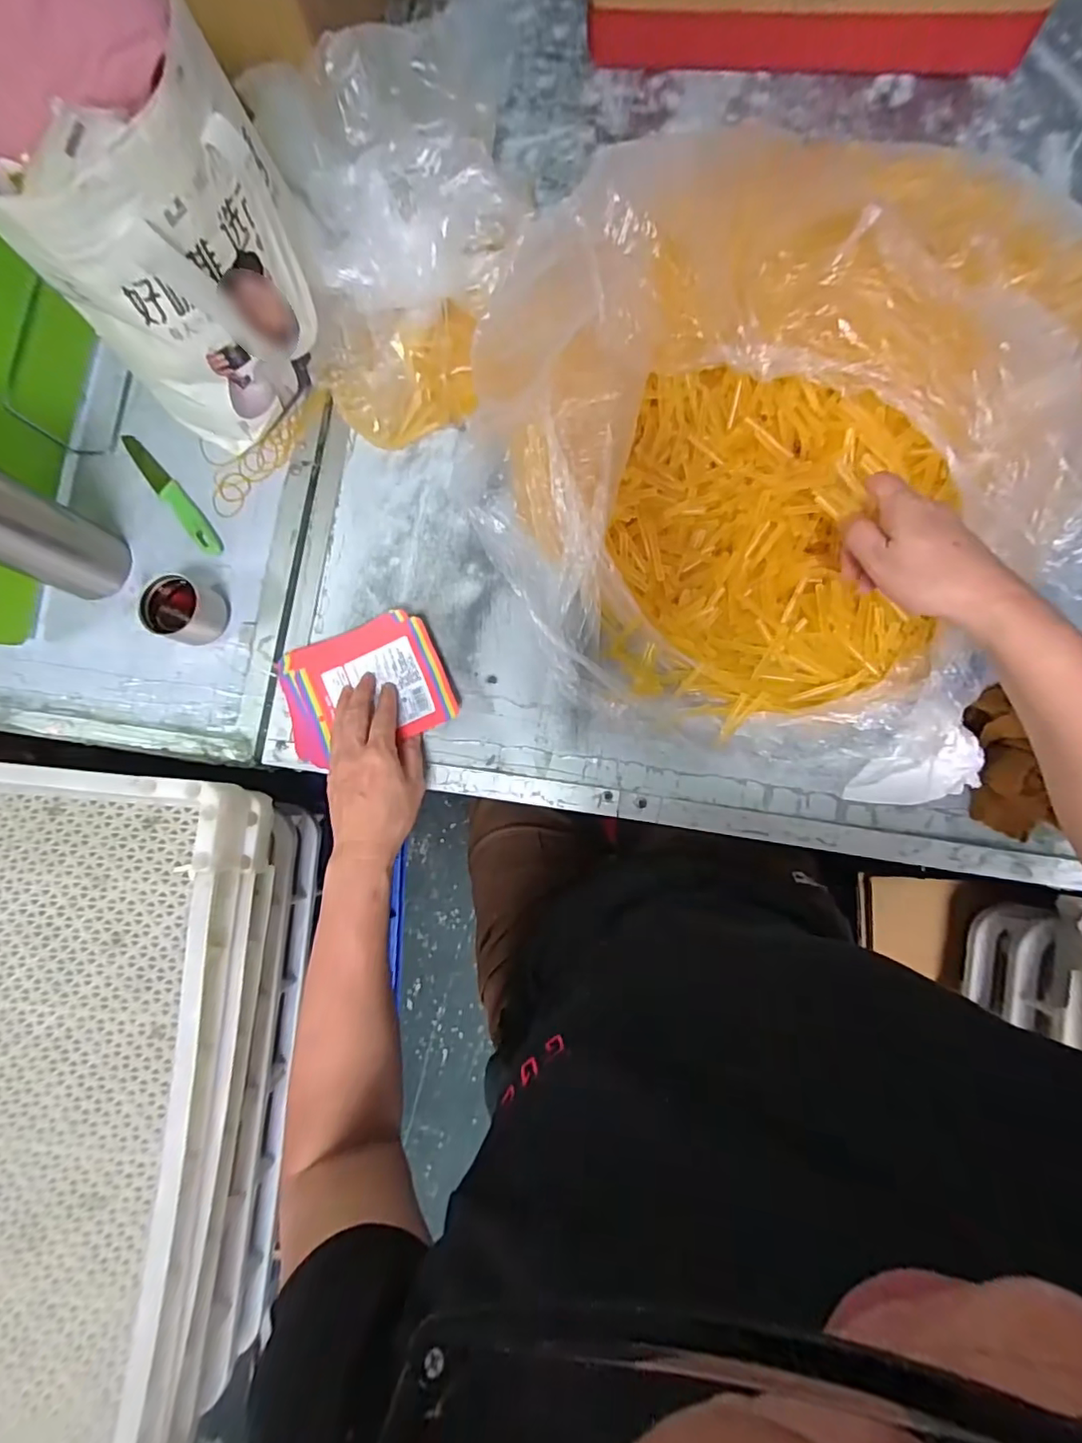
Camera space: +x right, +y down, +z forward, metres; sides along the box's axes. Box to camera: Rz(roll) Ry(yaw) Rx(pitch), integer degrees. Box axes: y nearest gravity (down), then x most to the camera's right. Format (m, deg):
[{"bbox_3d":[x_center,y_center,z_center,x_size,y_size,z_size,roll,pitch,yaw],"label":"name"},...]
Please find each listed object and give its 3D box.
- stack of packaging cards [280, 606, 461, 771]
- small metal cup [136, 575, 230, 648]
[{"bbox_3d":[-0.174,-0.035,0.550,0.160,0.018,0.124,-19,81,3],"label":"stack of packaging cards"},{"bbox_3d":[-0.352,-0.110,0.557,0.051,0.057,0.061,21,85,8],"label":"small metal cup"}]

